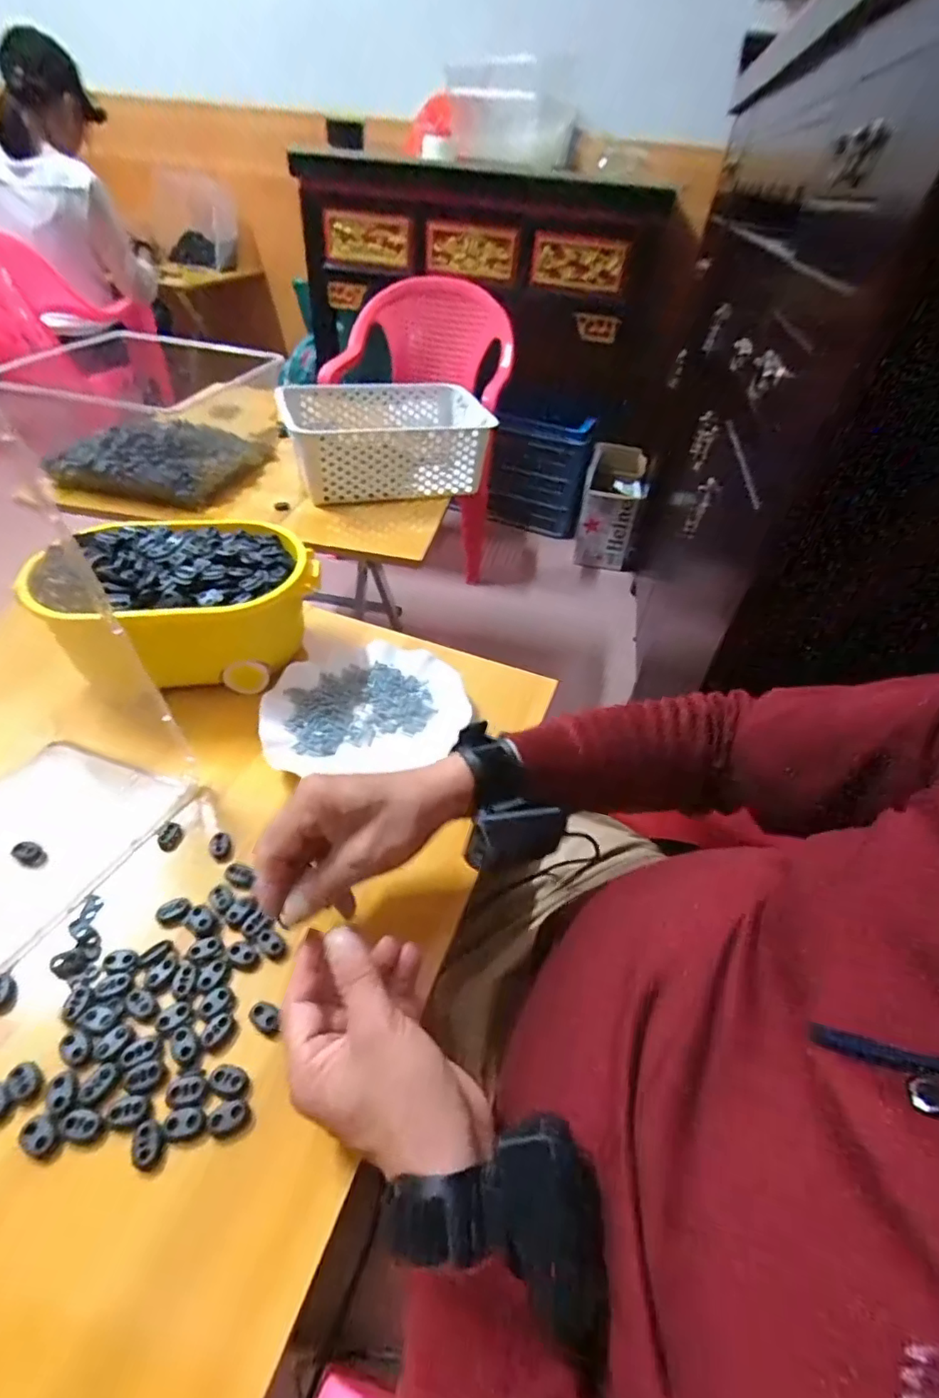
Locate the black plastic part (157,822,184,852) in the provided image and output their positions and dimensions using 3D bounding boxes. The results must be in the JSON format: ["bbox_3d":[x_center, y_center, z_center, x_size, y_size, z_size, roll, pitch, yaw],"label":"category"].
[{"bbox_3d":[-0.229,0.106,0.433,0.016,0.005,0.022,3,44,-3],"label":"black plastic part"}]

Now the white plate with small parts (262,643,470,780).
[{"bbox_3d":[-0.095,0.003,0.539,0.181,0.026,0.153,-1,44,-6],"label":"white plate with small parts"}]

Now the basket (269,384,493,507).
[{"bbox_3d":[-0.130,-0.417,0.917,0.316,0.109,0.203,-12,46,-18],"label":"basket"}]

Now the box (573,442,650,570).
[{"bbox_3d":[0.420,-0.565,1.730,0.169,0.339,0.135,10,44,5],"label":"box"}]

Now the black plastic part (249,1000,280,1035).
[{"bbox_3d":[-0.124,0.195,0.346,0.020,0.005,0.014,20,46,15],"label":"black plastic part"}]

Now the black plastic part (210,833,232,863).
[{"bbox_3d":[-0.186,0.111,0.423,0.016,0.010,0.020,-24,51,-27],"label":"black plastic part"}]

